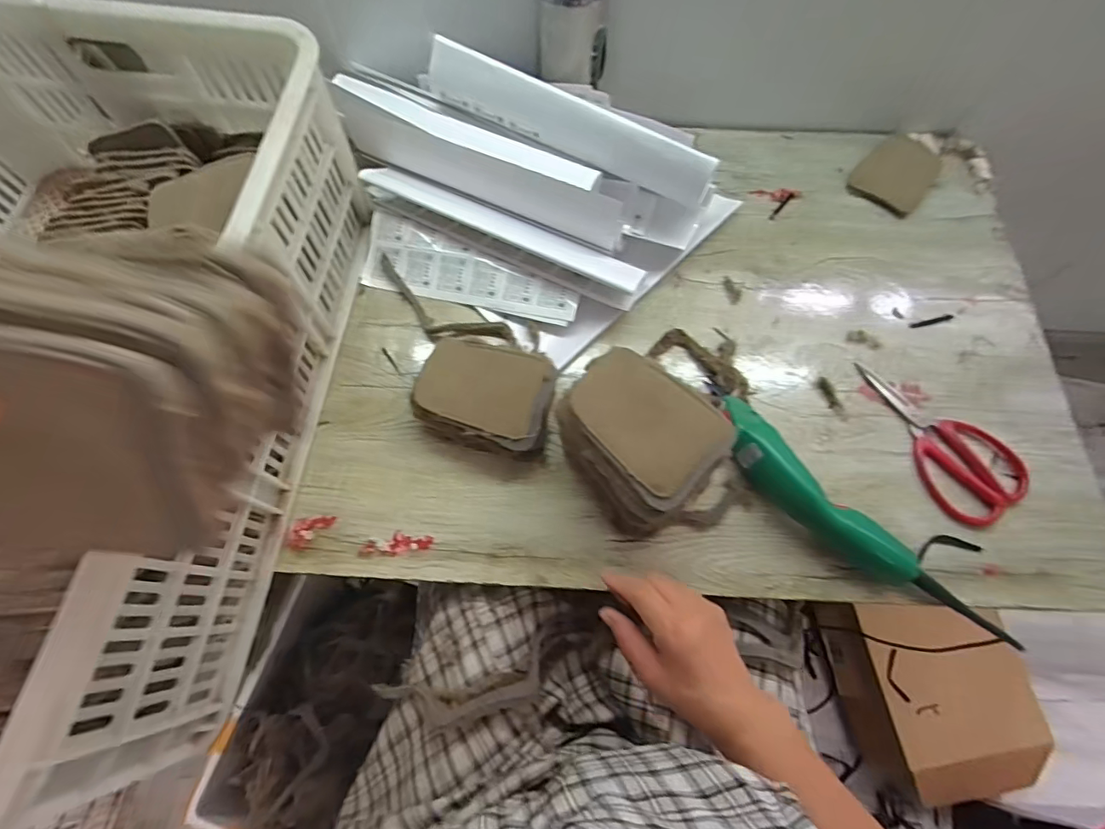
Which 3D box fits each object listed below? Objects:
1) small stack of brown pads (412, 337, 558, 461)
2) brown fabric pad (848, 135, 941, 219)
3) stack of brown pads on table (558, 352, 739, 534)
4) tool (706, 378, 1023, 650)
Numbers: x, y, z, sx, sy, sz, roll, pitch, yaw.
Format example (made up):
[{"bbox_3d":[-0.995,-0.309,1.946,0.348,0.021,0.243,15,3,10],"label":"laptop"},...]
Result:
[{"bbox_3d":[-0.067,-0.013,0.491,0.129,0.051,0.107,10,68,2],"label":"small stack of brown pads"},{"bbox_3d":[0.446,-0.313,0.640,0.086,0.016,0.121,41,72,13],"label":"brown fabric pad"},{"bbox_3d":[0.069,0.030,0.447,0.137,0.112,0.110,37,72,13],"label":"stack of brown pads on table"},{"bbox_3d":[0.257,0.087,0.462,0.063,0.048,0.297,-39,75,-16],"label":"tool"}]

